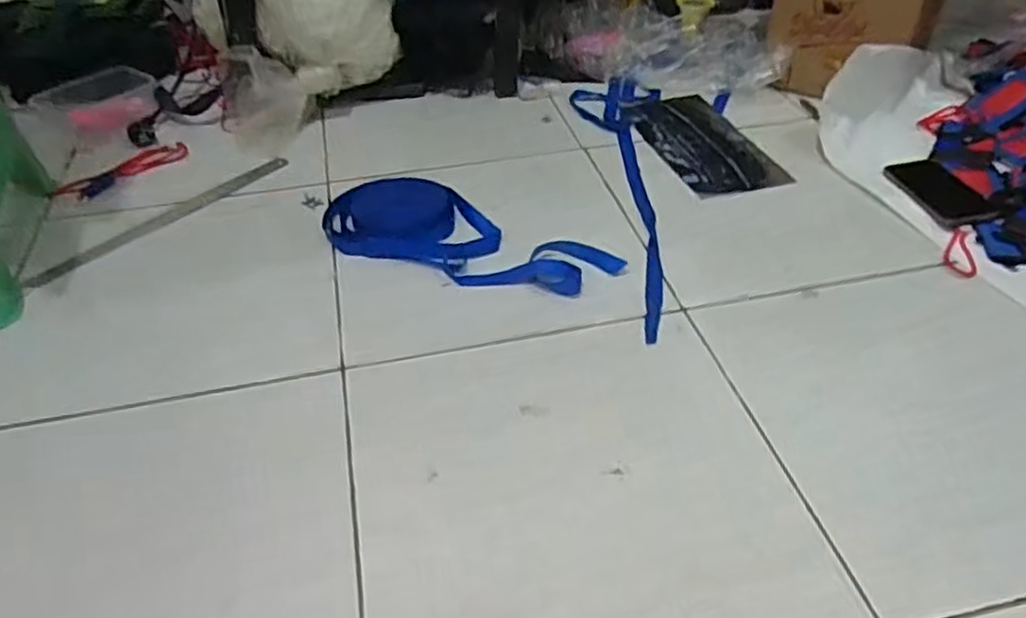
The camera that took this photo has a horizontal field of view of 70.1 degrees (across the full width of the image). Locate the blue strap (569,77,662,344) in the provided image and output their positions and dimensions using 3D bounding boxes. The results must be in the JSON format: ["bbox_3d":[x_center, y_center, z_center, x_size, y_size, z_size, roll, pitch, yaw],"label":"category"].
[{"bbox_3d":[0.146,-0.192,1.100,0.146,0.018,0.673,4,43,7],"label":"blue strap"}]

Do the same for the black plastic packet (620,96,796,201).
[{"bbox_3d":[0.298,-0.270,1.174,0.154,0.009,0.303,-12,44,-11],"label":"black plastic packet"}]

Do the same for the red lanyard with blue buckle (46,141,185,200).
[{"bbox_3d":[-0.607,-0.214,1.140,0.058,0.014,0.199,29,51,29],"label":"red lanyard with blue buckle"}]

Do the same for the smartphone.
[{"bbox_3d":[0.603,-0.168,1.031,0.085,0.013,0.155,-9,43,-7],"label":"smartphone"}]

